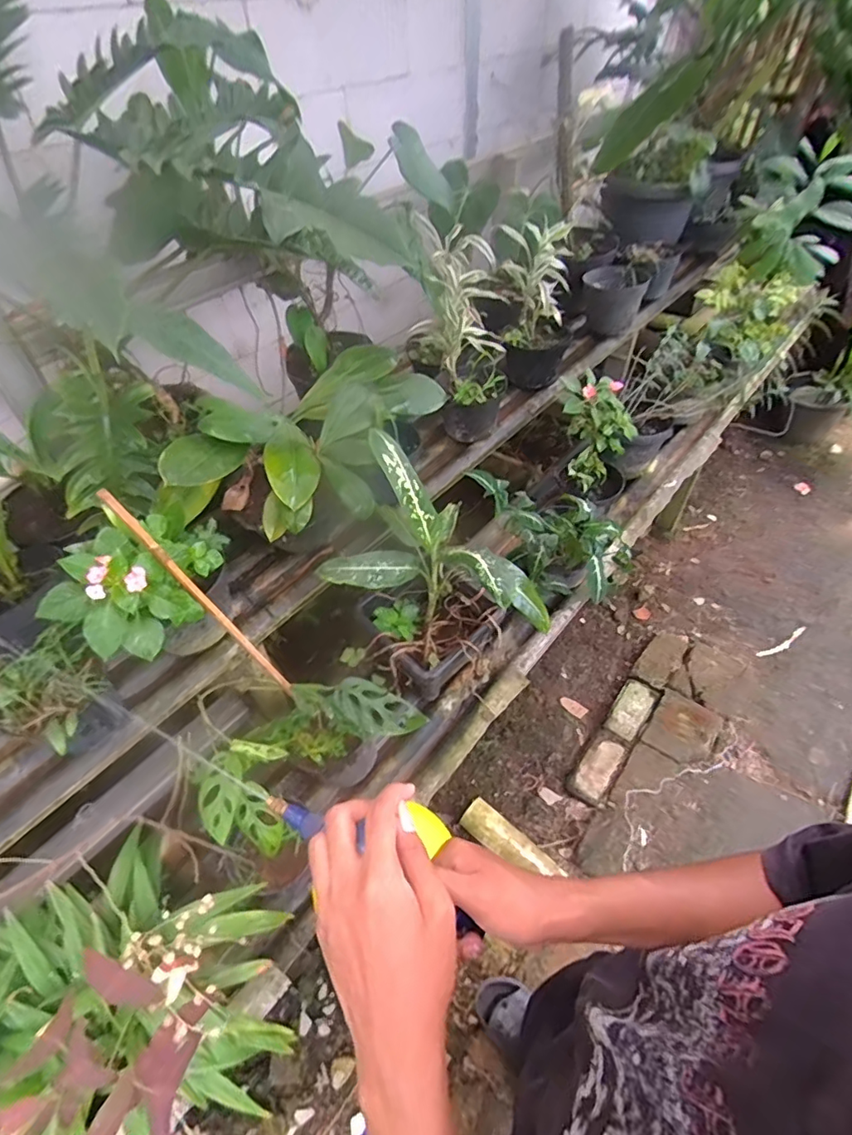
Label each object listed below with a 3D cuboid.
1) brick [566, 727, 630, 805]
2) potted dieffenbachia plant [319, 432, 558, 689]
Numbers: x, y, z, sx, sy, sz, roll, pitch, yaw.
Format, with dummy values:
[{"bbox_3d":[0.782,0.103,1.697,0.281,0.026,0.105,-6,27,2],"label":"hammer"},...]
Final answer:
[{"bbox_3d":[0.497,0.574,1.534,0.111,0.050,0.221,27,55,24],"label":"brick"},{"bbox_3d":[0.043,0.033,0.990,0.366,0.465,0.265,18,52,18],"label":"potted dieffenbachia plant"}]

